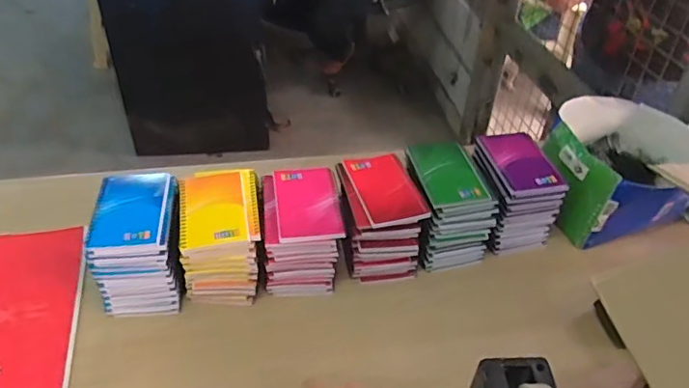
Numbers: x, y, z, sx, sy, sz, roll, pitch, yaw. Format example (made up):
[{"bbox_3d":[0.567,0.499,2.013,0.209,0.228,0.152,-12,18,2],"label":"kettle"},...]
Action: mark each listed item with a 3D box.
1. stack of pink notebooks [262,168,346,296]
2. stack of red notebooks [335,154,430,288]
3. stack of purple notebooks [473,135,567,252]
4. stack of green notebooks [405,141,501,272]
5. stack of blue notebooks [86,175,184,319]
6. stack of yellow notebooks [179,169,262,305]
[{"bbox_3d":[-0.058,0.050,0.737,0.097,0.116,0.131,-2,42,-6],"label":"stack of pink notebooks"},{"bbox_3d":[0.045,0.032,0.771,0.099,0.126,0.141,-7,42,-11],"label":"stack of red notebooks"},{"bbox_3d":[0.252,-0.005,0.827,0.110,0.125,0.139,-2,42,-6],"label":"stack of purple notebooks"},{"bbox_3d":[0.145,0.015,0.788,0.104,0.123,0.137,-8,42,-12],"label":"stack of green notebooks"},{"bbox_3d":[-0.260,0.059,0.704,0.098,0.118,0.143,-6,42,-10],"label":"stack of blue notebooks"},{"bbox_3d":[-0.162,0.054,0.720,0.095,0.121,0.134,-5,42,-10],"label":"stack of yellow notebooks"}]

